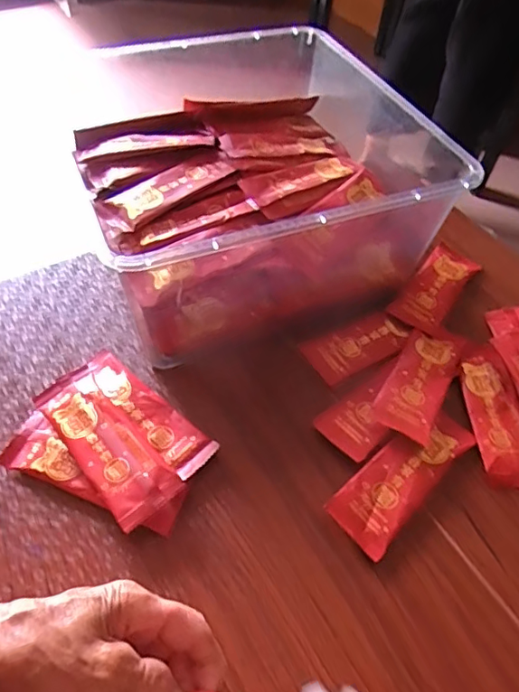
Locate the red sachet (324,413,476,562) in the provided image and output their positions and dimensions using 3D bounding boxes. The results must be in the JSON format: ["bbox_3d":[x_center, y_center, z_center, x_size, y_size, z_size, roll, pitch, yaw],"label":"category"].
[{"bbox_3d":[0.107,0.094,0.397,0.131,0.015,0.045,-36,63,-28],"label":"red sachet"}]

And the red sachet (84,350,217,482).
[{"bbox_3d":[-0.090,0.052,0.417,0.128,0.018,0.035,36,58,22],"label":"red sachet"}]

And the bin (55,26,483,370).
[{"bbox_3d":[-0.019,-0.184,0.506,0.278,0.115,0.342,-15,55,-16],"label":"bin"}]

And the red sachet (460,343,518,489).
[{"bbox_3d":[0.194,0.054,0.440,0.047,0.009,0.128,2,52,-3],"label":"red sachet"}]

